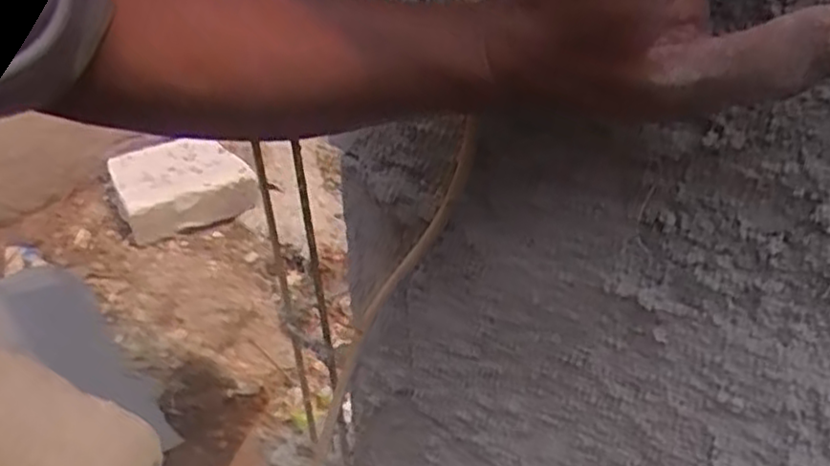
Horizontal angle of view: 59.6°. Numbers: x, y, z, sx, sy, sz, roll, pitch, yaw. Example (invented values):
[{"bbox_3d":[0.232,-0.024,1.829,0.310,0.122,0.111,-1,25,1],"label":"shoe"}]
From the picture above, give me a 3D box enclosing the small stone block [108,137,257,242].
[{"bbox_3d":[-0.400,-0.084,1.233,0.211,0.097,0.181,-22,35,-26],"label":"small stone block"}]

